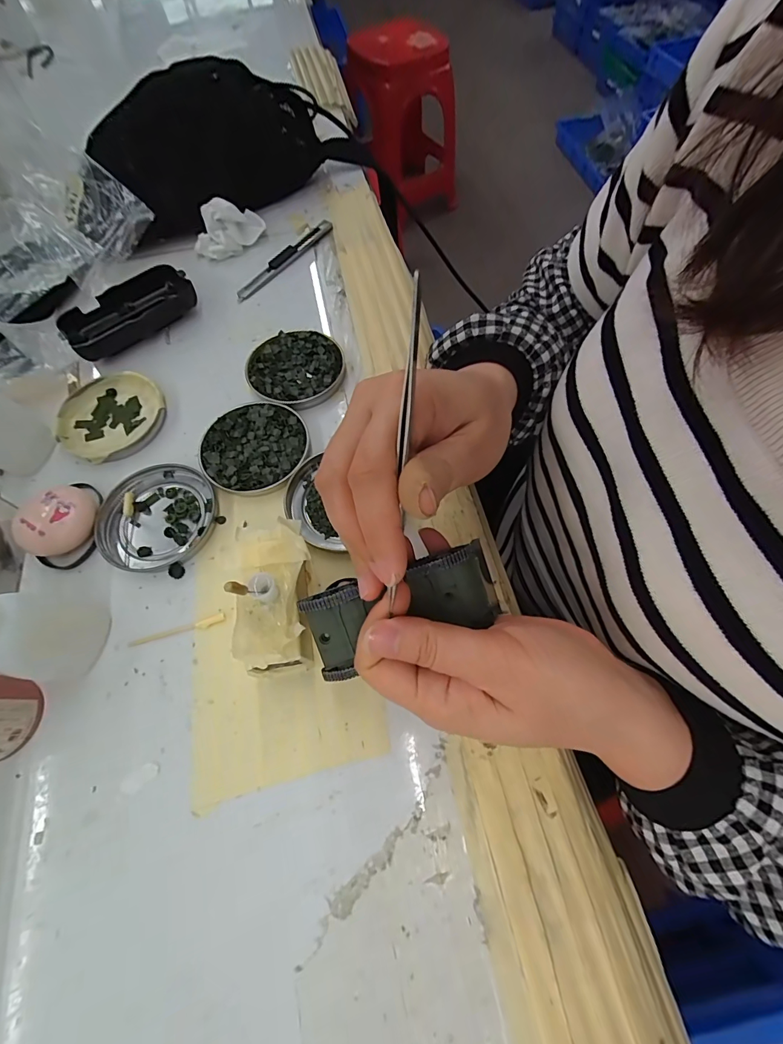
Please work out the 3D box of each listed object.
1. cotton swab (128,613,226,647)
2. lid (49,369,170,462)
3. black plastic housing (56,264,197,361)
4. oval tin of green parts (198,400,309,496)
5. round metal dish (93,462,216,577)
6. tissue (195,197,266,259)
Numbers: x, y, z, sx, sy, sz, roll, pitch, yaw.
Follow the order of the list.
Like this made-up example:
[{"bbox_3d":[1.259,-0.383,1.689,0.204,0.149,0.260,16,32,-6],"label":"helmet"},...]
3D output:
[{"bbox_3d":[-0.133,0.068,0.253,0.059,0.004,0.007,-16,66,-6],"label":"cotton swab"},{"bbox_3d":[-0.220,-0.083,0.322,0.078,0.011,0.077,-1,65,2],"label":"lid"},{"bbox_3d":[-0.227,-0.181,0.357,0.107,0.026,0.050,-42,71,-16],"label":"black plastic housing"},{"bbox_3d":[-0.100,-0.055,0.302,0.077,0.010,0.074,-32,68,-12],"label":"oval tin of green parts"},{"bbox_3d":[-0.162,-0.004,0.284,0.075,0.008,0.080,-1,65,2],"label":"round metal dish"},{"bbox_3d":[-0.161,-0.290,0.400,0.070,0.032,0.039,-27,67,-10],"label":"tissue"}]

